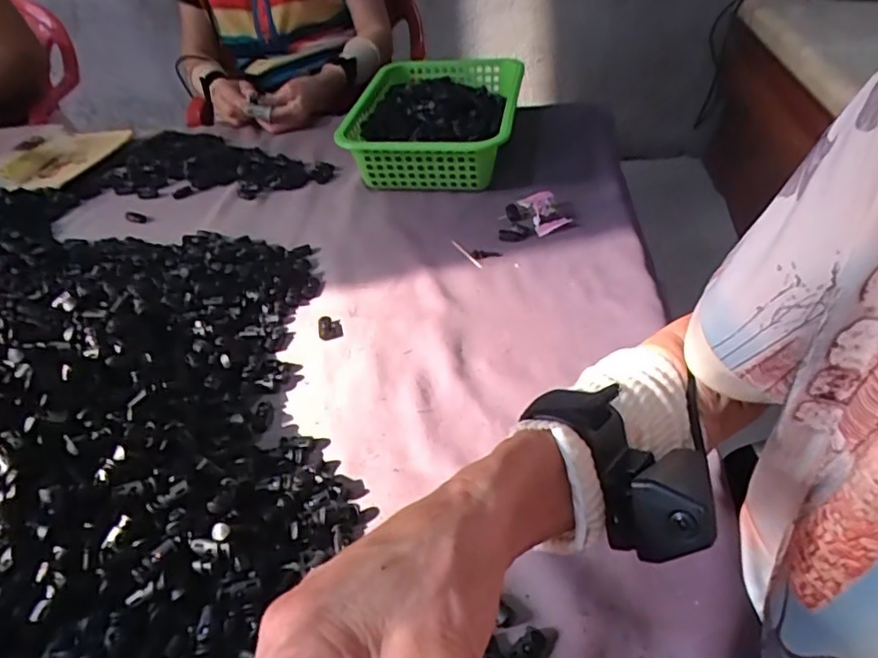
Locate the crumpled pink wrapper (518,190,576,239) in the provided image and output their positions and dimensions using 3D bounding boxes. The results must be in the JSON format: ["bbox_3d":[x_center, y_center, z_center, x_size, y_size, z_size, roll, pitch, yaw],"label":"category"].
[{"bbox_3d":[0.128,-0.141,0.714,0.045,0.023,0.064,-16,42,-10],"label":"crumpled pink wrapper"}]

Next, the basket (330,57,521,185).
[{"bbox_3d":[0.001,-0.300,0.864,0.215,0.087,0.313,1,42,9],"label":"basket"}]

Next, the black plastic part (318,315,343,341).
[{"bbox_3d":[-0.108,-0.001,0.592,0.024,0.007,0.033,-11,42,-8],"label":"black plastic part"}]

